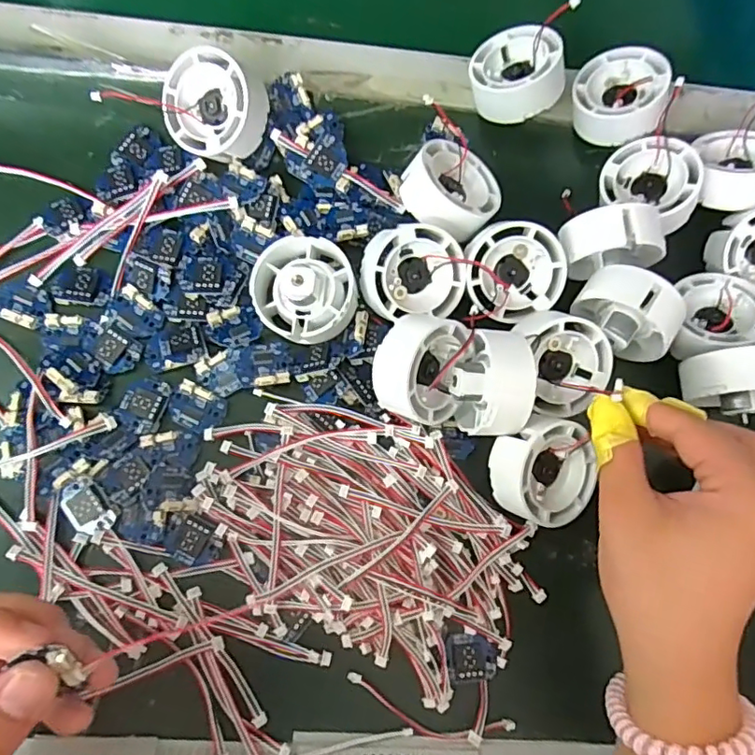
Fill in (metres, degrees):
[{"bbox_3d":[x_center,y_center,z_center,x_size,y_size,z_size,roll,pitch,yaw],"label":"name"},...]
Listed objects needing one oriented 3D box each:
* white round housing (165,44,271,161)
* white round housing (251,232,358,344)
[{"bbox_3d":[-0.090,-0.151,0.311,0.053,0.025,0.053,29,108,12],"label":"white round housing"},{"bbox_3d":[-0.039,-0.048,0.293,0.053,0.024,0.052,0,77,-1],"label":"white round housing"}]

